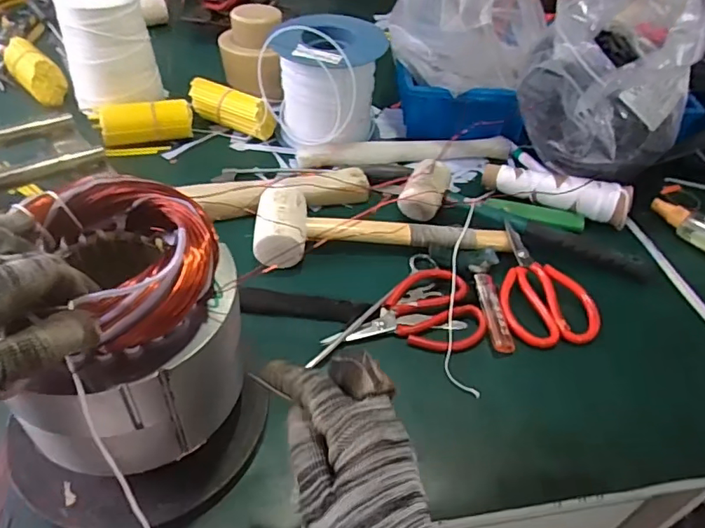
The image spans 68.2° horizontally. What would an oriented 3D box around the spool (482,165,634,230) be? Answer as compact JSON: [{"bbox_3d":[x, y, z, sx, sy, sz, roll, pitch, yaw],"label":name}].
[{"bbox_3d":[0.251,-0.092,0.646,0.173,0.040,0.038,16,45,11],"label":"spool"}]

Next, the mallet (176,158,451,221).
[{"bbox_3d":[-0.041,-0.093,0.621,0.309,0.043,0.078,1,44,-4],"label":"mallet"}]

